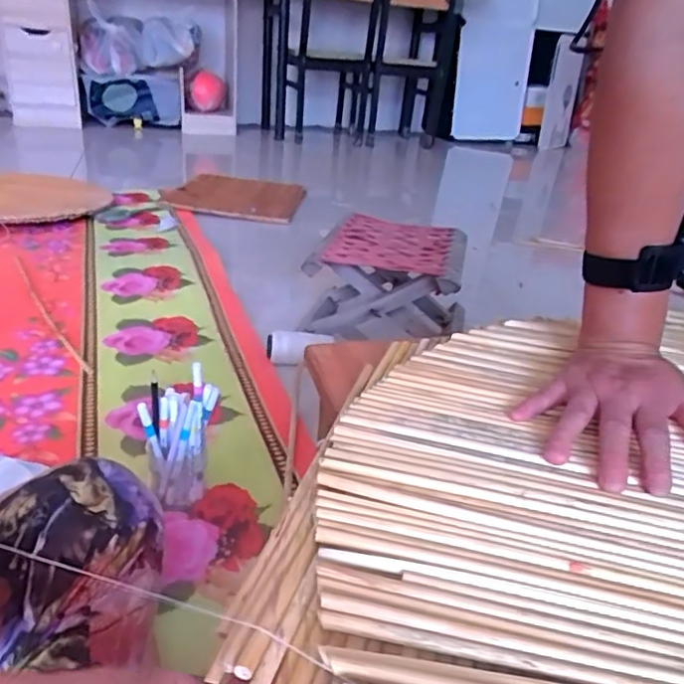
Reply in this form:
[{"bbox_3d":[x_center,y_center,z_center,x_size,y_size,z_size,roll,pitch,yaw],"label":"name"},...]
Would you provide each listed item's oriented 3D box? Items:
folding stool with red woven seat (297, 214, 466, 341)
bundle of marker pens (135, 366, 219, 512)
[{"bbox_3d":[0.084,-0.100,1.071,0.251,0.169,0.268,12,28,14],"label":"folding stool with red woven seat"},{"bbox_3d":[-0.175,0.103,0.648,0.055,0.149,0.069,12,28,14],"label":"bundle of marker pens"}]

